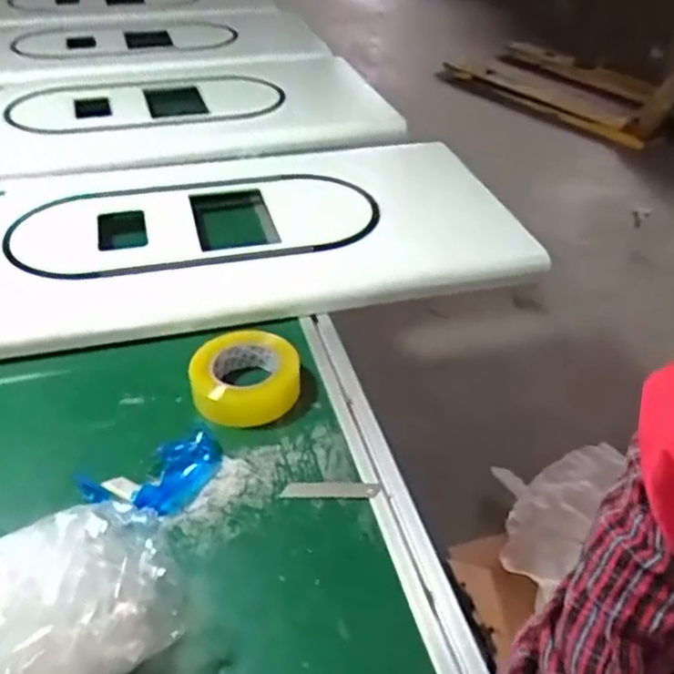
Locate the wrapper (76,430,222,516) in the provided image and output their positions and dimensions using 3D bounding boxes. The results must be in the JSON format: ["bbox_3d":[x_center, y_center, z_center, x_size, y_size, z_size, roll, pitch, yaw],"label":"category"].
[{"bbox_3d":[-0.182,0.144,0.709,0.138,0.025,0.081,-25,46,-30],"label":"wrapper"}]

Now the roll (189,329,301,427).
[{"bbox_3d":[-0.106,0.046,0.813,0.123,0.046,0.115,1,39,-1],"label":"roll"}]

